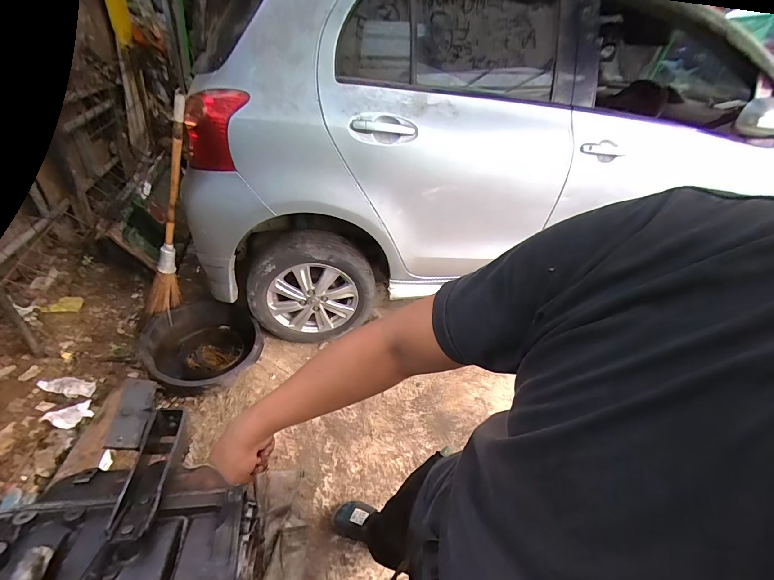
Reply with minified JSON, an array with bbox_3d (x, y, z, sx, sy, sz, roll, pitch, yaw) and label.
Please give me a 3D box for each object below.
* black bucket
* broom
[{"bbox_3d":[-0.774,0.238,1.494,0.436,0.264,0.458,3,41,-2],"label":"black bucket"},{"bbox_3d":[-0.830,-0.282,1.302,0.095,0.868,0.098,34,27,29],"label":"broom"}]

